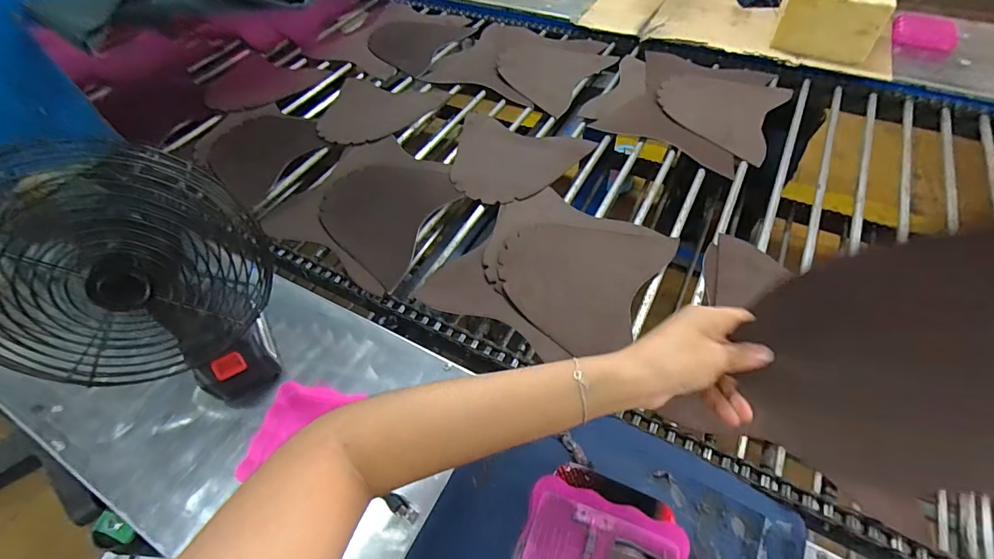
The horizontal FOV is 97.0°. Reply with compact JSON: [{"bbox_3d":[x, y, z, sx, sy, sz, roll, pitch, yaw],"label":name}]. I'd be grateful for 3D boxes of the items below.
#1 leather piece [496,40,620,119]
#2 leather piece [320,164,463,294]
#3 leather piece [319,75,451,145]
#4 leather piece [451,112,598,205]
[{"bbox_3d":[0.095,-0.450,0.940,0.233,0.009,0.222,32,62,24],"label":"leather piece"},{"bbox_3d":[-0.188,-0.113,0.705,0.203,0.019,0.230,20,58,17],"label":"leather piece"},{"bbox_3d":[-0.251,-0.336,0.888,0.240,0.020,0.224,14,56,14],"label":"leather piece"},{"bbox_3d":[0.016,-0.209,0.773,0.240,0.009,0.210,21,58,18],"label":"leather piece"}]

